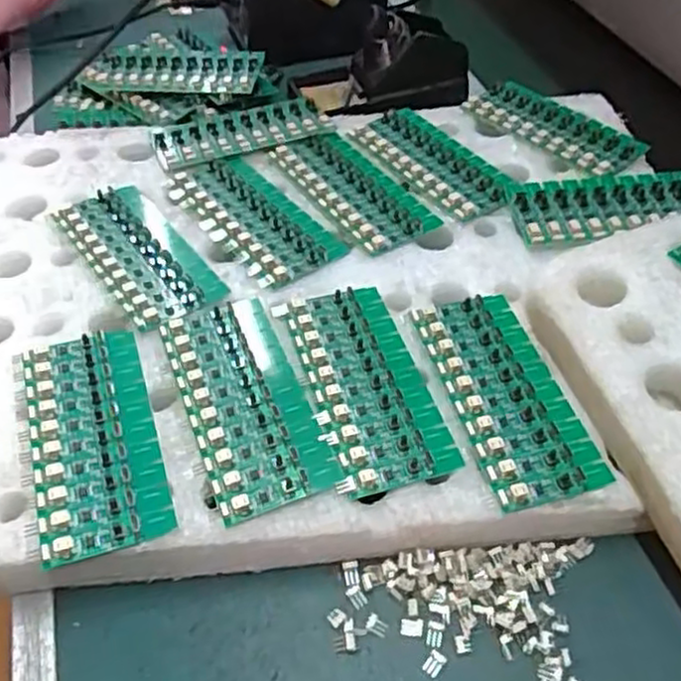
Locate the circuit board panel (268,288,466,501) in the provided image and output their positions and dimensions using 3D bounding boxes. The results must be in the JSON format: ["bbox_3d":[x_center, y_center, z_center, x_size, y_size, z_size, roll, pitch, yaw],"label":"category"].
[{"bbox_3d":[0.013,0.022,0.407,0.064,0.005,0.137,-12,50,-14],"label":"circuit board panel"}]

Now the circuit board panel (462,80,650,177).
[{"bbox_3d":[0.168,-0.168,0.566,0.058,0.005,0.134,-34,56,-26],"label":"circuit board panel"}]

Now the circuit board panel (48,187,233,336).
[{"bbox_3d":[-0.133,-0.059,0.475,0.062,0.015,0.135,-30,55,-23],"label":"circuit board panel"}]

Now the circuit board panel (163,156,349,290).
[{"bbox_3d":[-0.062,-0.087,0.503,0.065,0.007,0.137,-28,55,-27],"label":"circuit board panel"}]

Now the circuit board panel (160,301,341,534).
[{"bbox_3d":[-0.054,0.028,0.393,0.061,0.009,0.138,-17,51,-14],"label":"circuit board panel"}]

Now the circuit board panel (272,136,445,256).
[{"bbox_3d":[0.009,-0.114,0.524,0.059,0.010,0.134,-26,53,-21],"label":"circuit board panel"}]

